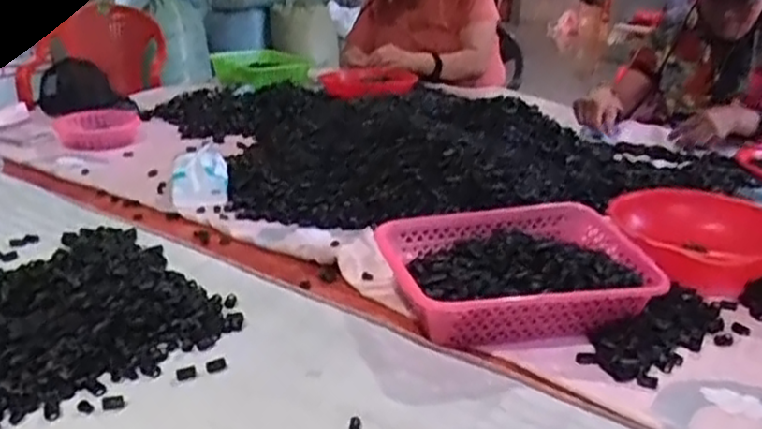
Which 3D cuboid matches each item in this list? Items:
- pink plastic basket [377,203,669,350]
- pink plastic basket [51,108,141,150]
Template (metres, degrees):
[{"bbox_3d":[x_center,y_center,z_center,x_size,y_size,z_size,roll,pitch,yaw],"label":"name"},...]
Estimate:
[{"bbox_3d":[0.171,0.078,0.884,0.332,0.094,0.202,-2,23,-12],"label":"pink plastic basket"},{"bbox_3d":[-0.571,-0.169,1.438,0.163,0.057,0.100,-6,24,-20],"label":"pink plastic basket"}]

